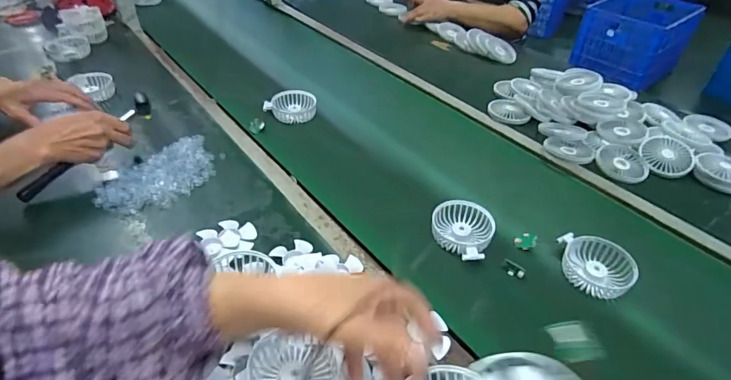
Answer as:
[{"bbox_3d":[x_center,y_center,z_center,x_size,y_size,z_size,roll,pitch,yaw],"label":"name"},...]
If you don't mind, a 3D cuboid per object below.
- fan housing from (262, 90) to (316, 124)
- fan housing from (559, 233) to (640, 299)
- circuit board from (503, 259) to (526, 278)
[{"bbox_3d":[-0.147,-0.168,0.888,0.089,0.027,0.093,2,41,-2],"label":"fan housing"},{"bbox_3d":[0.316,0.105,0.589,0.086,0.030,0.089,6,41,2],"label":"fan housing"},{"bbox_3d":[0.201,0.107,0.589,0.031,0.017,0.010,30,47,28],"label":"circuit board"}]

